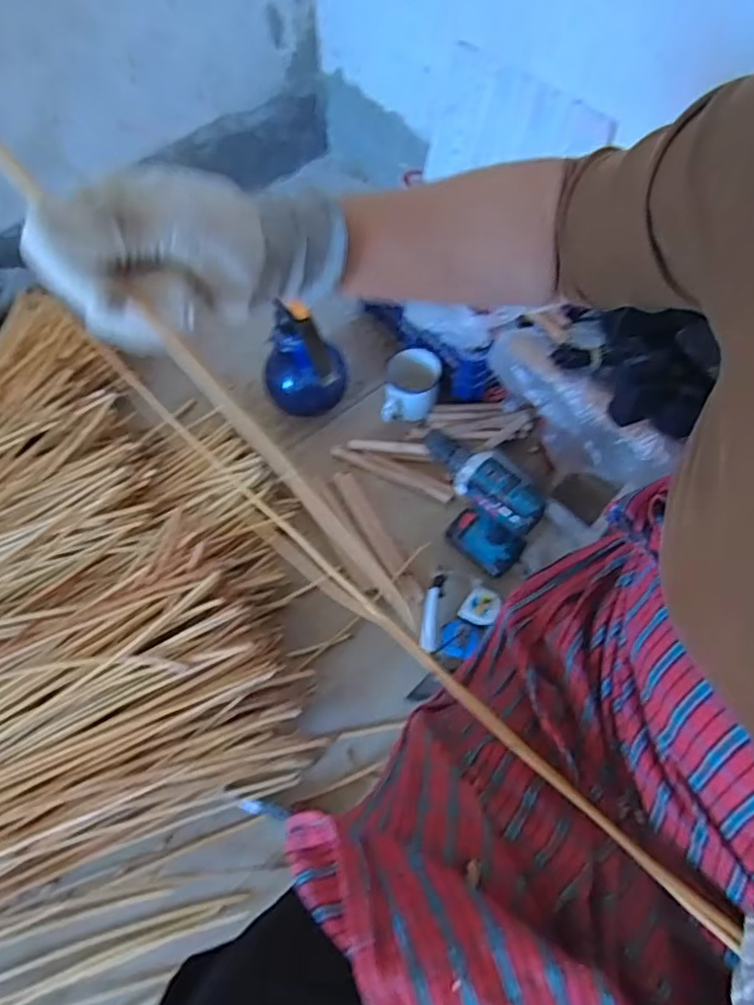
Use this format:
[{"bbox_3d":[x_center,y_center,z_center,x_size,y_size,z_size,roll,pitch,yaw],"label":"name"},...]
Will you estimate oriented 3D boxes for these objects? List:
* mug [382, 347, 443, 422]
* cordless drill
[{"bbox_3d":[0.060,-0.194,1.025,0.096,0.075,0.111,4,63,5],"label":"mug"},{"bbox_3d":[0.145,0.000,0.859,0.079,0.187,0.177,-32,66,-13],"label":"cordless drill"}]

